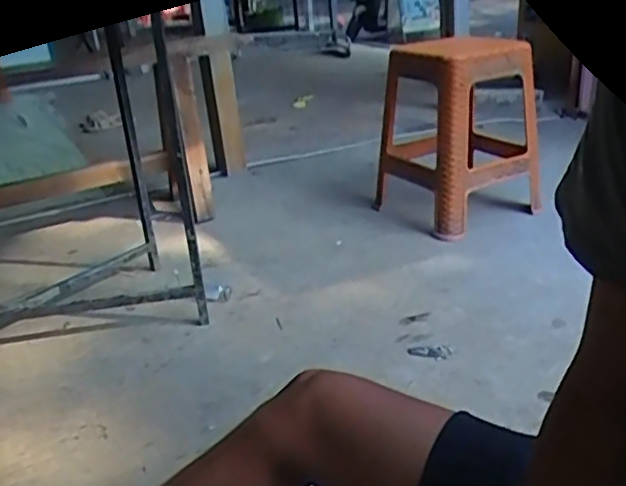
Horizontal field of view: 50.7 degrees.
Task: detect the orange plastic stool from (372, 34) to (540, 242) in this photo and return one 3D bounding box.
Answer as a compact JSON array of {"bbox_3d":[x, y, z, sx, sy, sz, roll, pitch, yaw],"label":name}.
[{"bbox_3d":[0.379,-0.320,1.797,0.357,0.460,0.352,-17,26,-22],"label":"orange plastic stool"}]

